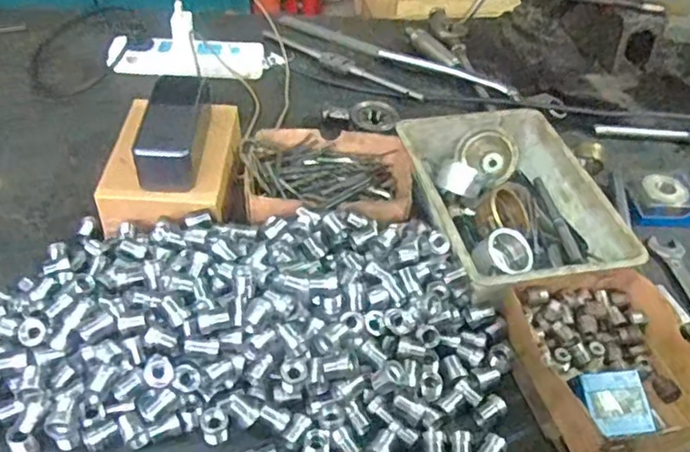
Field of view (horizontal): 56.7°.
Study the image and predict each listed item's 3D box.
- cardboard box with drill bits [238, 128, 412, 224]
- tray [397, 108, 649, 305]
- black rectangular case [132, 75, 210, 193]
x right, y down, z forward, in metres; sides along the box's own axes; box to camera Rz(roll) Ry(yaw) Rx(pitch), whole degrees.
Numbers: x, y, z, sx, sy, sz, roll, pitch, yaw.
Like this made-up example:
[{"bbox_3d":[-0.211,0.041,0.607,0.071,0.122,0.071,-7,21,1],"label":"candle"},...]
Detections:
[{"bbox_3d":[-0.017,-0.049,0.691,0.184,0.047,0.140,0,44,-6],"label":"cardboard box with drill bits"},{"bbox_3d":[0.164,-0.030,0.661,0.170,0.049,0.246,-5,44,-12],"label":"tray"},{"bbox_3d":[-0.172,-0.093,0.648,0.059,0.048,0.142,2,43,-4],"label":"black rectangular case"}]

